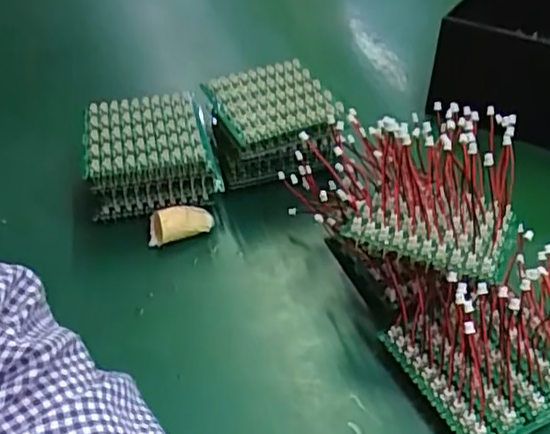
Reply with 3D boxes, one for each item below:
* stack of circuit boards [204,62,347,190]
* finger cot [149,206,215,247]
[{"bbox_3d":[-0.002,-0.069,0.481,0.091,0.057,0.091,-9,40,-7],"label":"stack of circuit boards"},{"bbox_3d":[-0.064,0.003,0.426,0.045,0.017,0.017,-16,41,-14],"label":"finger cot"}]

